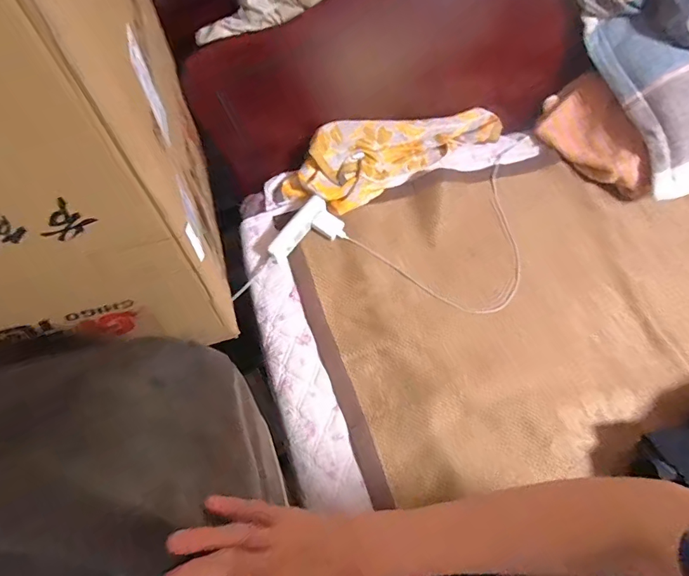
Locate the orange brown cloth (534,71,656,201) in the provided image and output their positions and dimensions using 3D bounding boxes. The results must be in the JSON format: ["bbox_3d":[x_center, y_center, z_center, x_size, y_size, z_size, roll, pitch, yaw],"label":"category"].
[{"bbox_3d":[0.587,-0.340,1.031,0.116,0.132,0.319,-29,71,-14],"label":"orange brown cloth"}]

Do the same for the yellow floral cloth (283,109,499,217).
[{"bbox_3d":[0.119,-0.335,1.044,0.547,0.093,0.155,-28,70,-12],"label":"yellow floral cloth"}]

